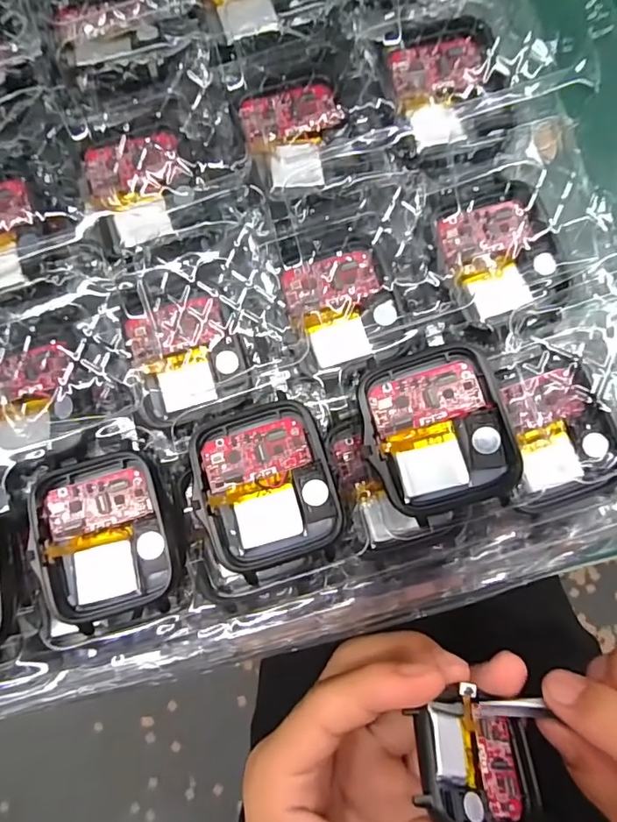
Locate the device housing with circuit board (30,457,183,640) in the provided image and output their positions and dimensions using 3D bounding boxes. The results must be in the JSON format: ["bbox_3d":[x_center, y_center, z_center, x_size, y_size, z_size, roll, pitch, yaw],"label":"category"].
[{"bbox_3d":[-0.058,0.036,0.142,0.037,0.007,0.045,-17,84,0],"label":"device housing with circuit board"}]

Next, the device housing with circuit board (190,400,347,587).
[{"bbox_3d":[-0.012,0.021,0.140,0.037,0.007,0.044,-18,84,0],"label":"device housing with circuit board"}]

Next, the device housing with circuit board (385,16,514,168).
[{"bbox_3d":[0.043,-0.099,0.152,0.031,0.009,0.044,-14,84,0],"label":"device housing with circuit board"}]

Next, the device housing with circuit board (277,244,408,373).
[{"bbox_3d":[0.011,-0.033,0.159,0.034,0.007,0.036,-20,84,0],"label":"device housing with circuit board"}]

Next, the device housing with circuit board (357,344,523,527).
[{"bbox_3d":[0.035,0.006,0.136,0.037,0.008,0.044,-15,84,0],"label":"device housing with circuit board"}]

